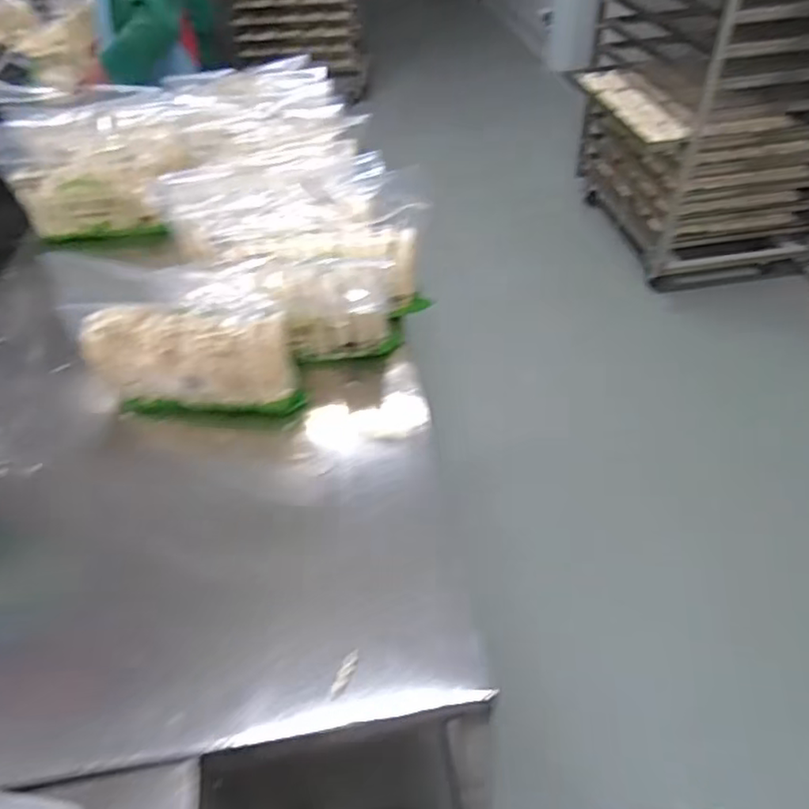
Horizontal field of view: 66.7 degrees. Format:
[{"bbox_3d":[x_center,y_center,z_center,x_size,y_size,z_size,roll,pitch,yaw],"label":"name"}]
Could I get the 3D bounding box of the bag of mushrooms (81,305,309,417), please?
[{"bbox_3d":[-0.313,-0.067,0.919,0.318,0.177,0.103,8,41,14],"label":"bag of mushrooms"}]

